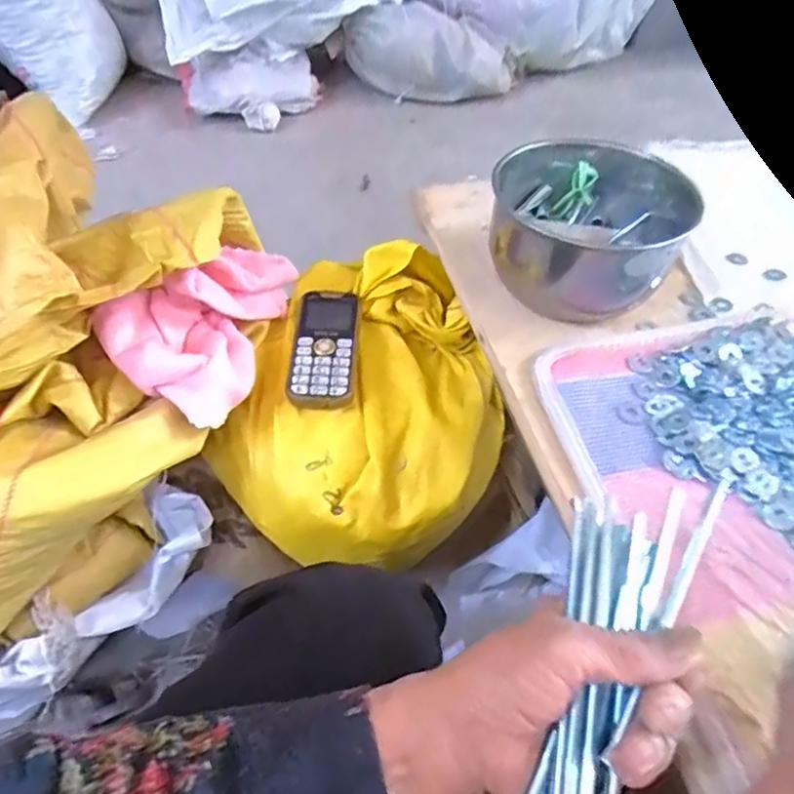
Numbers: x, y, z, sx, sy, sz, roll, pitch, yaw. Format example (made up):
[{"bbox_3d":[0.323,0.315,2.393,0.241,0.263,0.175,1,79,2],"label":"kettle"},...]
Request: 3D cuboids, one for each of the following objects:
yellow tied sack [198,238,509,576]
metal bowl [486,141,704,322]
[{"bbox_3d":[-0.019,-0.001,0.542,0.224,0.139,0.285,18,52,13],"label":"yellow tied sack"},{"bbox_3d":[0.167,-0.155,0.523,0.159,0.089,0.159,1,50,-1],"label":"metal bowl"}]

